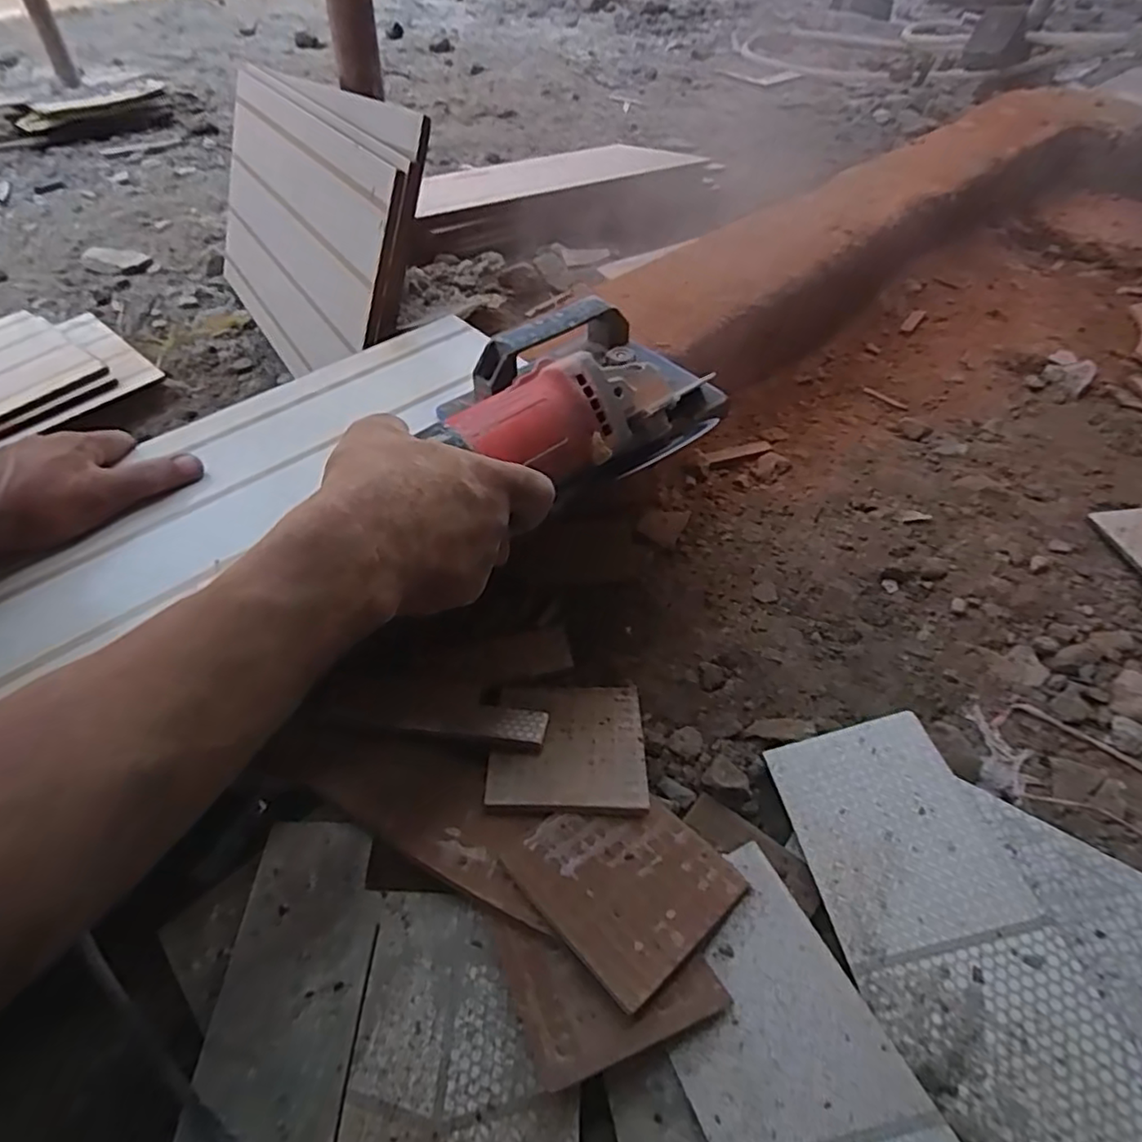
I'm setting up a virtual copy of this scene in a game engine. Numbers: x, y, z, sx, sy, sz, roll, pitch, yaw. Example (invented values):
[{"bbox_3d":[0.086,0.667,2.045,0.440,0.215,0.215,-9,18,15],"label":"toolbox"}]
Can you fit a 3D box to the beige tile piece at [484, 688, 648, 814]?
[{"bbox_3d":[-0.002,0.111,0.424,0.095,0.011,0.099,1,30,1],"label":"beige tile piece"}]

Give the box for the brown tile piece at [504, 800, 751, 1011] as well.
[{"bbox_3d":[0.030,0.167,0.359,0.097,0.004,0.099,-21,42,-37],"label":"brown tile piece"}]

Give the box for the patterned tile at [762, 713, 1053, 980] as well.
[{"bbox_3d":[0.181,0.148,0.372,0.099,0.004,0.125,-18,48,3],"label":"patterned tile"}]

